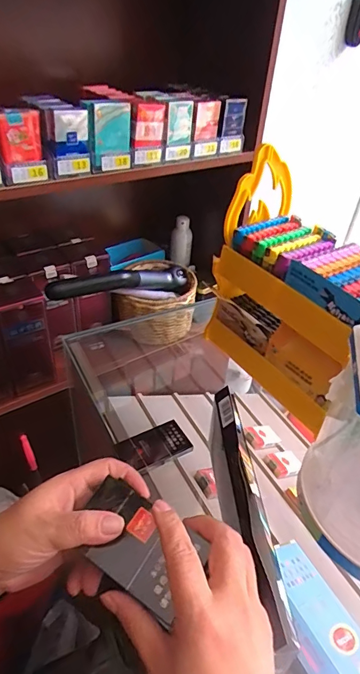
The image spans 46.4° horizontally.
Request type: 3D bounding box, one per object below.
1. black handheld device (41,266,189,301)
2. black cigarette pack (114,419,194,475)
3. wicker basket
[{"bbox_3d":[-0.127,-0.125,0.953,0.355,0.068,0.074,-13,40,-41],"label":"black handheld device"},{"bbox_3d":[-0.034,0.156,0.591,0.102,0.018,0.061,-19,44,-27],"label":"black cigarette pack"},{"bbox_3d":[-0.055,-0.091,1.077,0.187,0.134,0.210,9,39,6],"label":"wicker basket"}]

